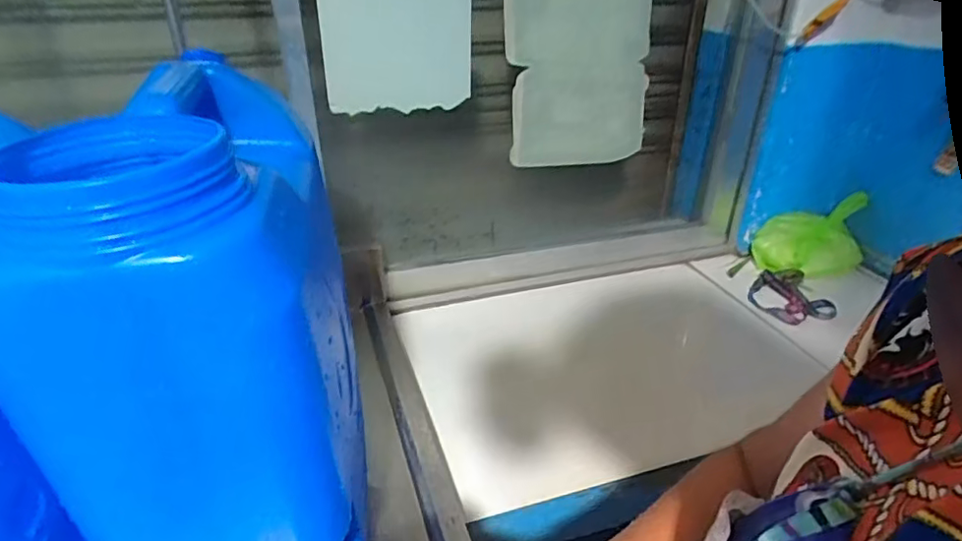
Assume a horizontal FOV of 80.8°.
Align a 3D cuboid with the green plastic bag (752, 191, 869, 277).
[{"bbox_3d":[0.611,-0.065,1.040,0.194,0.109,0.120,0,30,-5],"label":"green plastic bag"}]

